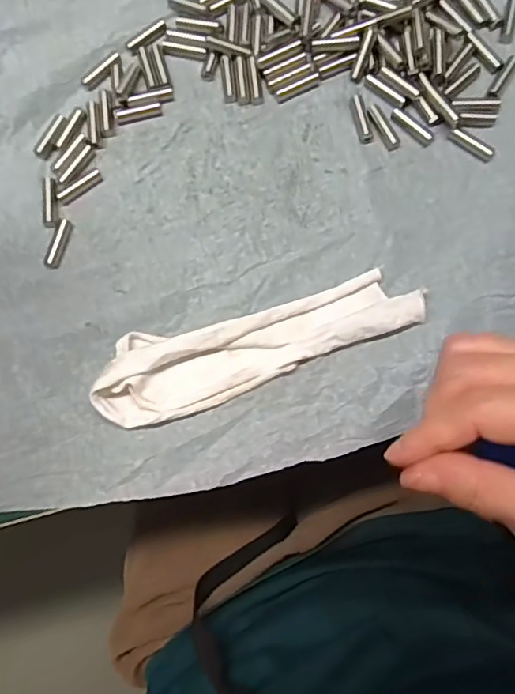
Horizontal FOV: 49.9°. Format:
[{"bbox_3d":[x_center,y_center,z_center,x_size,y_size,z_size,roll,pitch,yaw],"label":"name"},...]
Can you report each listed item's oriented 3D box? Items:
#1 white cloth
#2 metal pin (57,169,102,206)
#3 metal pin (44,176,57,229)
[{"bbox_3d":[0.000,0.001,0.294,0.174,0.014,0.047,-14,80,-3],"label":"white cloth"},{"bbox_3d":[-0.105,-0.095,0.327,0.029,0.004,0.007,-38,82,-6],"label":"metal pin"},{"bbox_3d":[-0.122,-0.085,0.324,0.007,0.004,0.031,-4,80,-1],"label":"metal pin"}]

